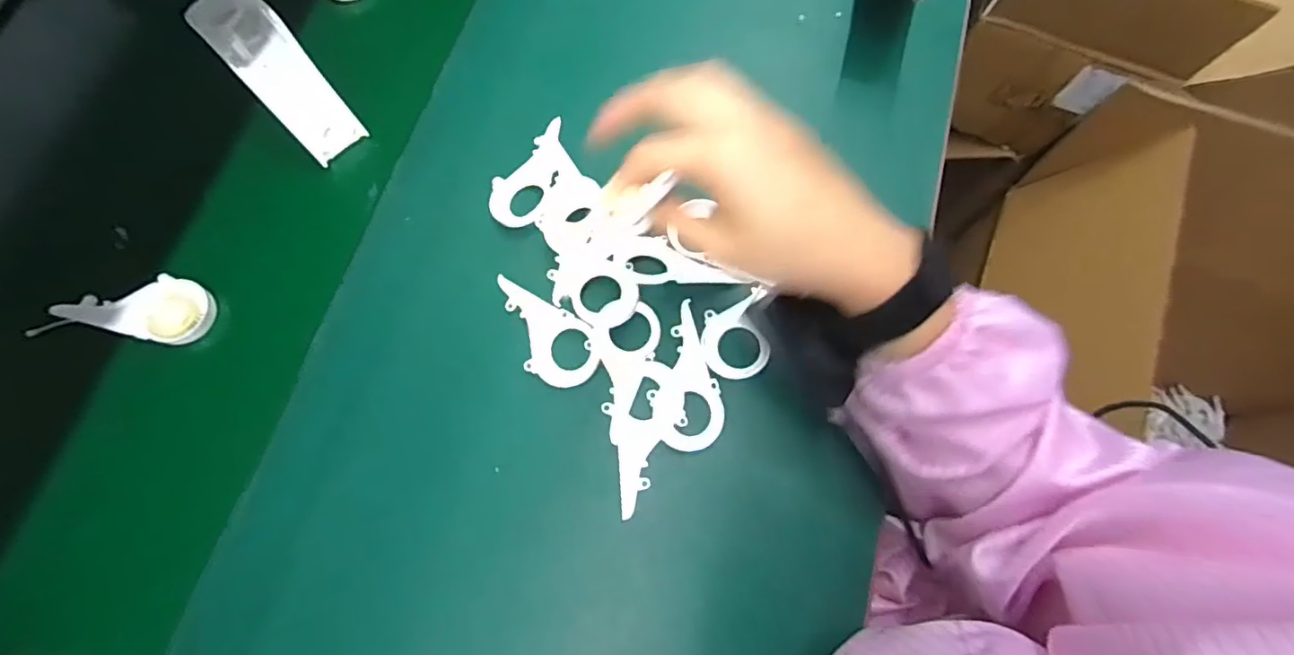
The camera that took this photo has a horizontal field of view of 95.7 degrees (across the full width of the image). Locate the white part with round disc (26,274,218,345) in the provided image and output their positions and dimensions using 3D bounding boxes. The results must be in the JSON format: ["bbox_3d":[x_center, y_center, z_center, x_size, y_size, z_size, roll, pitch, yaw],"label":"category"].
[{"bbox_3d":[-0.359,-0.014,0.409,0.092,0.027,0.046,3,73,2],"label":"white part with round disc"}]

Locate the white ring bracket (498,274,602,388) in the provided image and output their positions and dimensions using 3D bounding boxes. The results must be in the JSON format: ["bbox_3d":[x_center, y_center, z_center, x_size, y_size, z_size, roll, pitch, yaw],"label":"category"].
[{"bbox_3d":[-0.073,0.005,0.390,0.090,0.007,0.045,29,78,11],"label":"white ring bracket"}]

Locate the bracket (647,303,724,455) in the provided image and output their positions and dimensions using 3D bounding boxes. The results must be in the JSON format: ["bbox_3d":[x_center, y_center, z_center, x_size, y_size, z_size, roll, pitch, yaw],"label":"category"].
[{"bbox_3d":[0.021,0.033,0.376,0.043,0.012,0.089,-17,73,-4],"label":"bracket"}]

